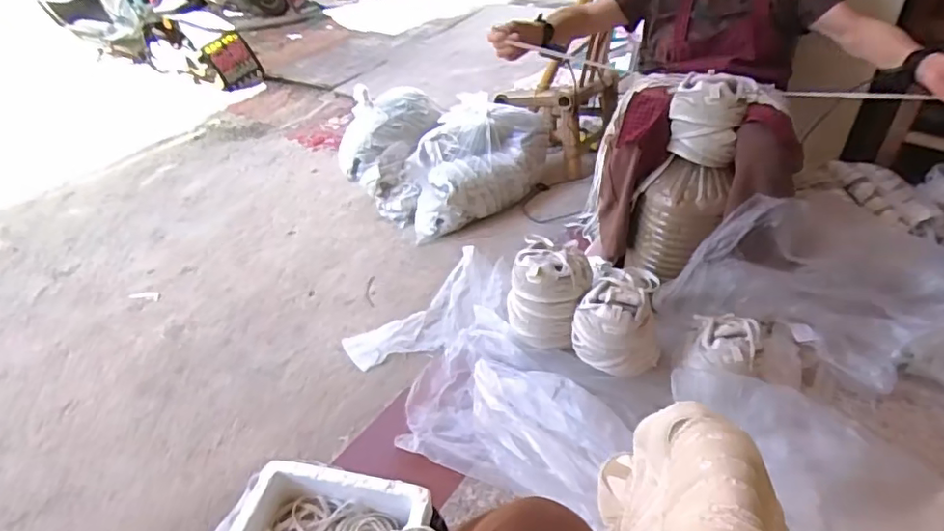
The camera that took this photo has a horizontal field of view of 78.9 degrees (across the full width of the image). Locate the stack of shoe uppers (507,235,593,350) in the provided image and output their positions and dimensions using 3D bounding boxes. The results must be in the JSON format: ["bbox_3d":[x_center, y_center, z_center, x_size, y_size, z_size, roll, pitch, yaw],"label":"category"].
[{"bbox_3d":[0.156,0.068,1.168,0.162,0.238,0.139,2,39,5],"label":"stack of shoe uppers"}]

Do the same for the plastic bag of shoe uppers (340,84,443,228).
[{"bbox_3d":[-0.252,-0.360,1.810,0.253,0.303,0.333,10,40,15],"label":"plastic bag of shoe uppers"}]

